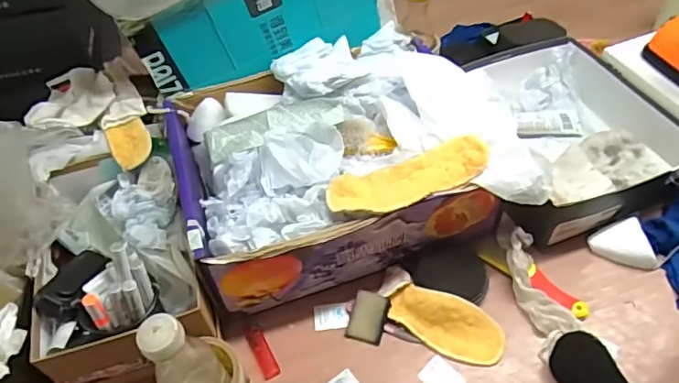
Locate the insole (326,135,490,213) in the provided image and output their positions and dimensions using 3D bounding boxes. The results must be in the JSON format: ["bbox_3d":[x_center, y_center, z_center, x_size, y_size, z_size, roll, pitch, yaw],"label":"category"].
[{"bbox_3d":[0.084,-0.015,0.639,0.197,0.025,0.073,-14,50,-7],"label":"insole"}]

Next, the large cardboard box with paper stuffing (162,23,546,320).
[{"bbox_3d":[0.005,-0.048,0.746,0.436,0.185,0.327,-12,50,-6],"label":"large cardboard box with paper stuffing"}]

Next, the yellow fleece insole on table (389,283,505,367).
[{"bbox_3d":[0.132,0.163,0.664,0.143,0.018,0.067,23,85,16],"label":"yellow fleece insole on table"}]

